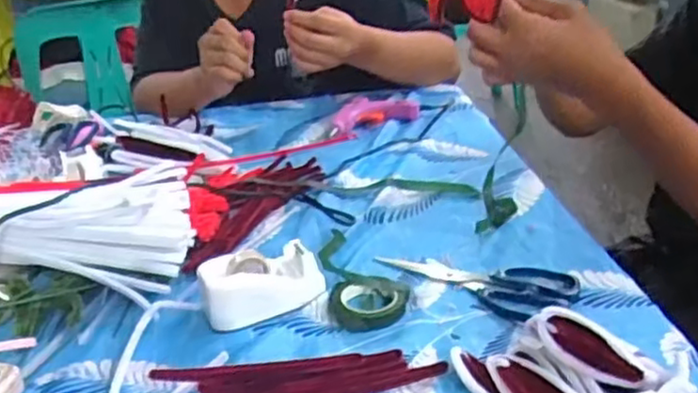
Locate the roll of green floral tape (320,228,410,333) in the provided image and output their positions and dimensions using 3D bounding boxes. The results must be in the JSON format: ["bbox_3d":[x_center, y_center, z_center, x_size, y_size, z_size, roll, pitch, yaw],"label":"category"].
[{"bbox_3d":[0.012,0.068,0.598,0.065,0.015,0.142,-7,27,-6],"label":"roll of green floral tape"}]

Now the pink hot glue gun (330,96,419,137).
[{"bbox_3d":[0.038,-0.112,0.945,0.106,0.021,0.101,5,28,16],"label":"pink hot glue gun"}]

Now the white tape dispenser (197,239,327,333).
[{"bbox_3d":[-0.074,0.074,0.578,0.101,0.038,0.055,-13,28,-16],"label":"white tape dispenser"}]

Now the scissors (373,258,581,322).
[{"bbox_3d":[0.111,0.069,0.599,0.170,0.007,0.074,16,33,33],"label":"scissors"}]

